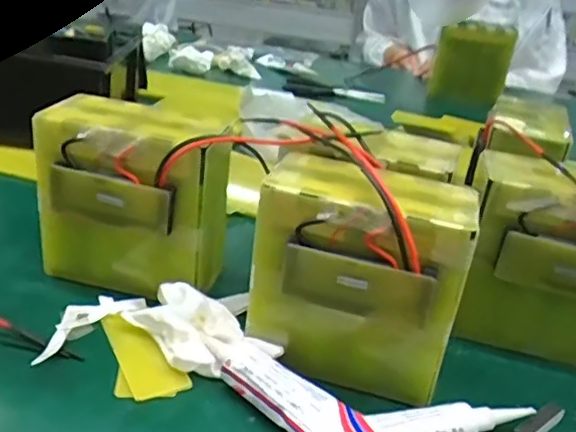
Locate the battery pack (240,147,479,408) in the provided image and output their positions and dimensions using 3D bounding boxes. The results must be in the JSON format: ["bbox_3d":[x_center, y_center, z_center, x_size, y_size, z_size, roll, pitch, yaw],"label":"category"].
[{"bbox_3d":[0.053,0.035,0.432,0.142,0.135,0.112,13,27,12],"label":"battery pack"}]

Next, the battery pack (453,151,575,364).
[{"bbox_3d":[0.219,0.039,0.487,0.147,0.151,0.082,14,28,13],"label":"battery pack"}]

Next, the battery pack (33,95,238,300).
[{"bbox_3d":[-0.122,-0.011,0.495,0.147,0.145,0.091,12,27,10],"label":"battery pack"}]

